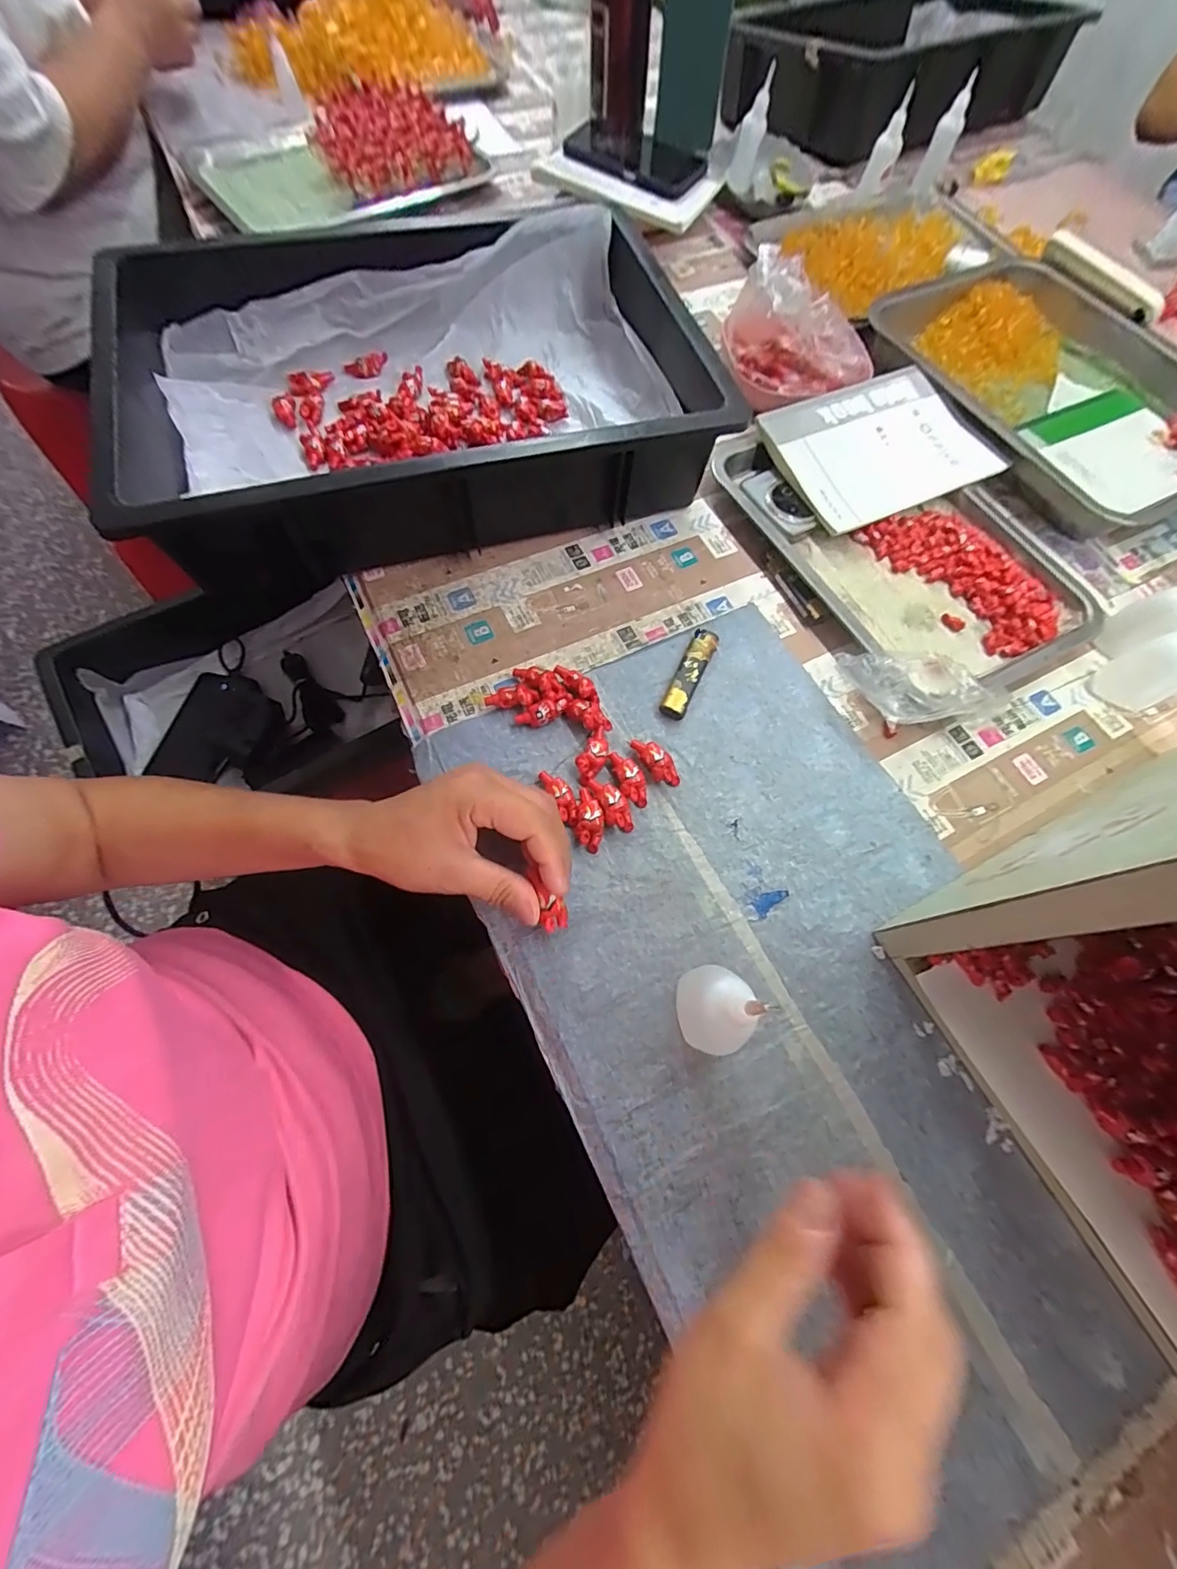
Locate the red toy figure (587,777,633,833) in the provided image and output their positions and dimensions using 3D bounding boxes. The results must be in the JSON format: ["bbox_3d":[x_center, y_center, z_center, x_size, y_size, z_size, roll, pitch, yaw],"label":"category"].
[{"bbox_3d":[0.016,0.013,0.360,0.018,0.016,0.041,-20,70,-10],"label":"red toy figure"}]

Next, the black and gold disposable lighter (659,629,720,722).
[{"bbox_3d":[0.078,-0.086,0.407,0.020,0.013,0.079,25,69,7],"label":"black and gold disposable lighter"}]

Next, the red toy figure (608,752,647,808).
[{"bbox_3d":[0.028,-0.004,0.369,0.017,0.013,0.041,-17,69,-9],"label":"red toy figure"}]

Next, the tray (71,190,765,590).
[{"bbox_3d":[-0.154,-0.350,0.465,0.457,0.098,0.350,-16,69,-9],"label":"tray"}]

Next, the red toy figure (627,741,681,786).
[{"bbox_3d":[0.048,-0.017,0.375,0.018,0.015,0.043,-28,71,-13],"label":"red toy figure"}]

